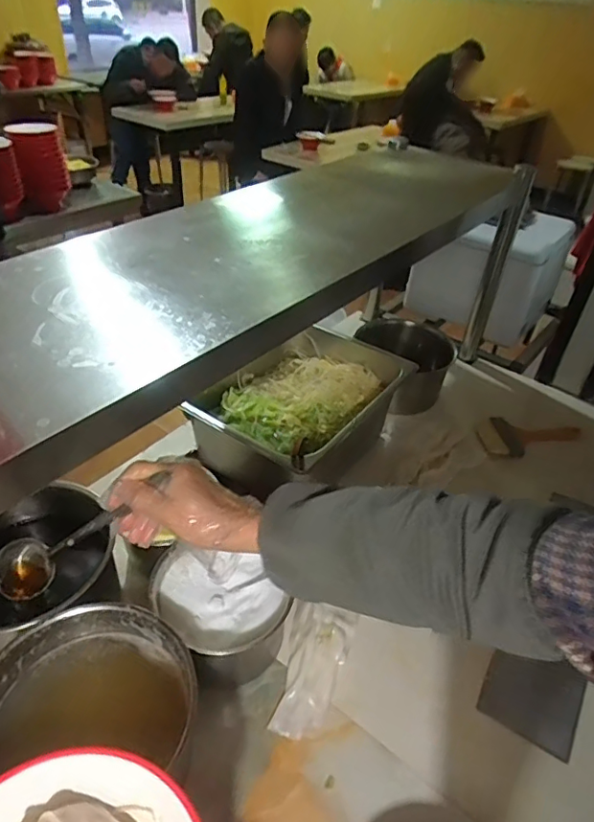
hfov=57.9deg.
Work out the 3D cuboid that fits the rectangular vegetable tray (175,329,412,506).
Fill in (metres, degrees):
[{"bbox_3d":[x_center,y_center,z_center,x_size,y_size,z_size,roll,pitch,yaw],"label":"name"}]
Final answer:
[{"bbox_3d":[0.002,0.005,0.876,0.258,0.140,0.329,25,44,23],"label":"rectangular vegetable tray"}]

